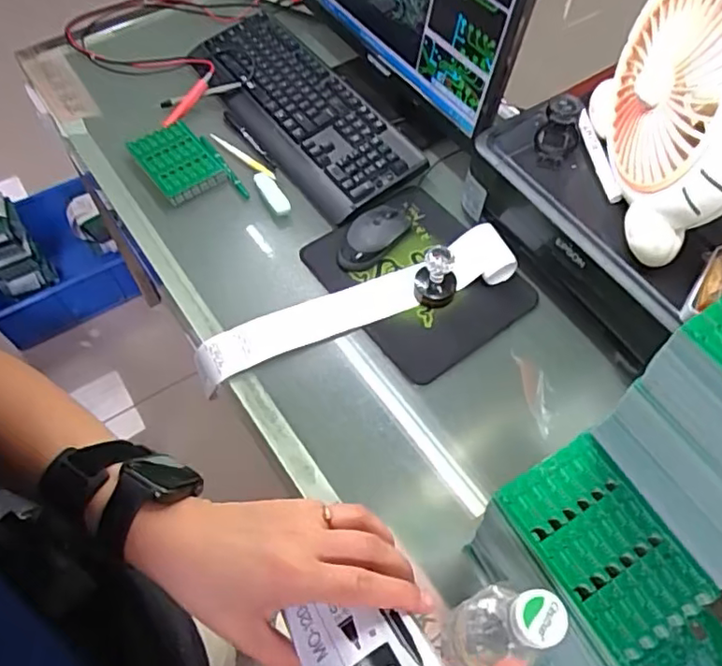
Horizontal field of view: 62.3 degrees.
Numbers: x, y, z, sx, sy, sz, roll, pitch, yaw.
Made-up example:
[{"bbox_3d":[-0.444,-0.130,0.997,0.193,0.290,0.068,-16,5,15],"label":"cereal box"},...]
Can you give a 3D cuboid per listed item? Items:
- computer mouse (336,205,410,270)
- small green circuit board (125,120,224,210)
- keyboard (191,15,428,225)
[{"bbox_3d":[0.021,-0.130,0.774,0.055,0.031,0.118,40,67,21],"label":"computer mouse"},{"bbox_3d":[-0.259,-0.240,0.846,0.086,0.029,0.126,-33,65,-18],"label":"small green circuit board"},{"bbox_3d":[-0.096,-0.339,0.886,0.146,0.032,0.433,-32,65,-18],"label":"keyboard"}]

